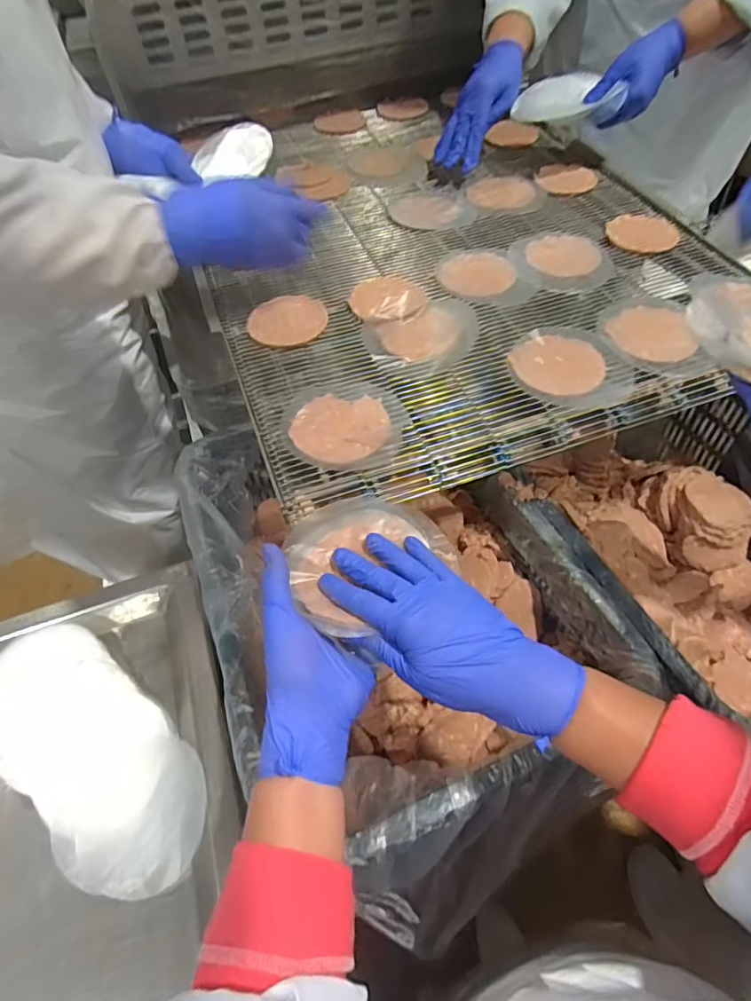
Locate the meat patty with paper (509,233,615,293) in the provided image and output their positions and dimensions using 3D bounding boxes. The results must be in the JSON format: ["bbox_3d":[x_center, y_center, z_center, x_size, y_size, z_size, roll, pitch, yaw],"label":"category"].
[{"bbox_3d":[0.222,-0.290,0.631,0.116,0.016,0.117,7,52,11],"label":"meat patty with paper"}]

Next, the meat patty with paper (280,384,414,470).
[{"bbox_3d":[-0.028,-0.073,0.495,0.114,0.017,0.106,-3,50,3],"label":"meat patty with paper"}]

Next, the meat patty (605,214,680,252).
[{"bbox_3d":[0.335,-0.339,0.661,0.081,0.016,0.075,-3,50,3],"label":"meat patty"}]

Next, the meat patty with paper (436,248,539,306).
[{"bbox_3d":[0.131,-0.268,0.623,0.112,0.018,0.100,3,51,8],"label":"meat patty with paper"}]

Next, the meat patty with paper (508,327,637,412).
[{"bbox_3d":[0.195,-0.137,0.530,0.115,0.017,0.113,-2,50,4],"label":"meat patty with paper"}]

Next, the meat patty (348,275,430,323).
[{"bbox_3d":[0.013,-0.232,0.592,0.081,0.017,0.083,-11,50,-3],"label":"meat patty"}]

